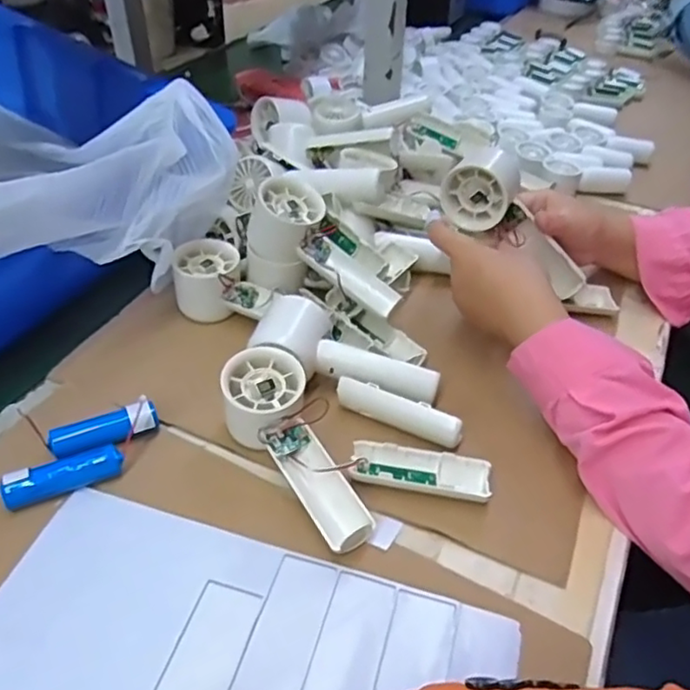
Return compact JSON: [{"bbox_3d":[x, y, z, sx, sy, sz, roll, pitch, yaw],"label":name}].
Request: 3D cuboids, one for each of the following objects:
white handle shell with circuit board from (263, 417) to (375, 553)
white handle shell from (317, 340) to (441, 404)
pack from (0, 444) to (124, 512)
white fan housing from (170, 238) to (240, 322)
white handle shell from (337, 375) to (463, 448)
[{"bbox_3d":[-0.017,0.091,0.413,0.032,0.027,0.093,-23,49,-24],"label":"white handle shell with circuit board"},{"bbox_3d":[0.024,0.024,0.480,0.095,0.029,0.024,18,46,15],"label":"white handle shell"},{"bbox_3d":[-0.185,0.088,0.412,0.073,0.019,0.023,-17,47,-19],"label":"pack"},{"bbox_3d":[-0.121,-0.056,0.548,0.055,0.046,0.061,-5,44,-7],"label":"white fan housing"},{"bbox_3d":[0.039,0.049,0.461,0.096,0.023,0.018,22,47,19],"label":"white handle shell"}]

